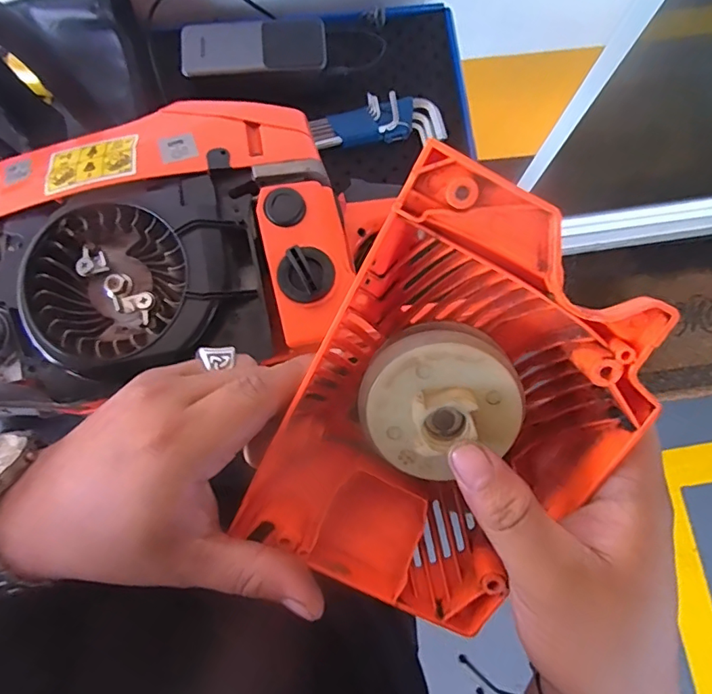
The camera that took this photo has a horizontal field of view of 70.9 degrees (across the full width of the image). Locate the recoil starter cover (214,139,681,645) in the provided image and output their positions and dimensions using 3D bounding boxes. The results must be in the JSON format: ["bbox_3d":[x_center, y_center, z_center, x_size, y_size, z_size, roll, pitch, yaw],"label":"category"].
[{"bbox_3d":[0.039,0.029,0.215,0.135,0.060,0.187,25,118,-4],"label":"recoil starter cover"}]

